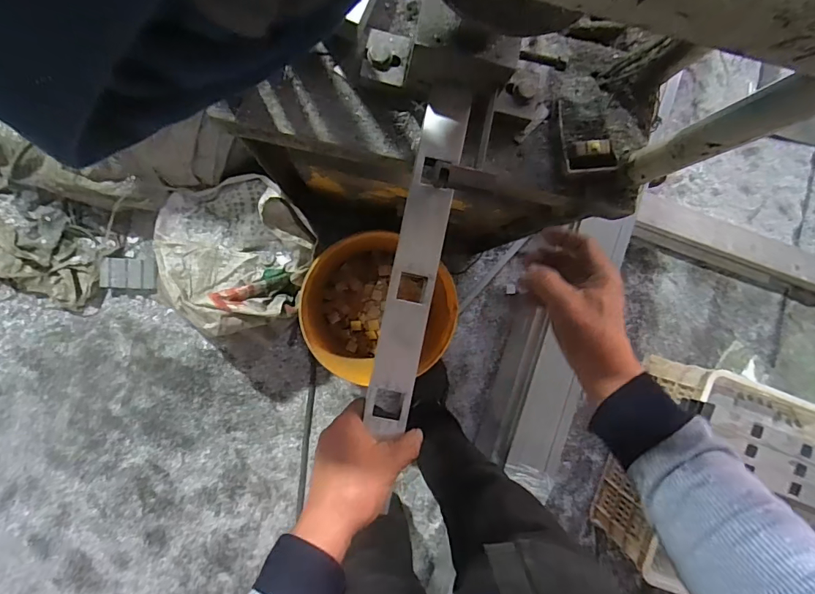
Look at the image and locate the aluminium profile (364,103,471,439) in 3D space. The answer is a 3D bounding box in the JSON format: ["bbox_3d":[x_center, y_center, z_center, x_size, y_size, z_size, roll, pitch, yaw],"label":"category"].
[{"bbox_3d":[0.007,-0.027,0.420,0.041,0.014,0.304,12,88,-10],"label":"aluminium profile"}]

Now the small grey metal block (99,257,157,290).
[{"bbox_3d":[-0.689,-0.058,1.121,0.132,0.025,0.075,3,90,-5],"label":"small grey metal block"}]

